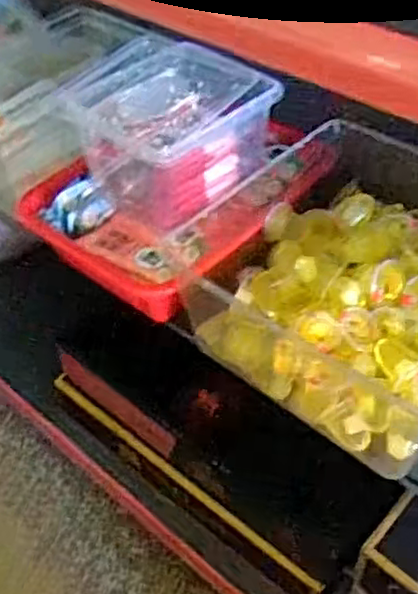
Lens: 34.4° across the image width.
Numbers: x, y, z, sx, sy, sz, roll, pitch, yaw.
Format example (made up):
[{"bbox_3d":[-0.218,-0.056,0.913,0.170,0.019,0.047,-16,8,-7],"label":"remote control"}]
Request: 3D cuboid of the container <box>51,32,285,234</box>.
[{"bbox_3d":[-0.056,-0.195,0.811,0.197,0.122,0.189,30,56,27],"label":"container"}]

